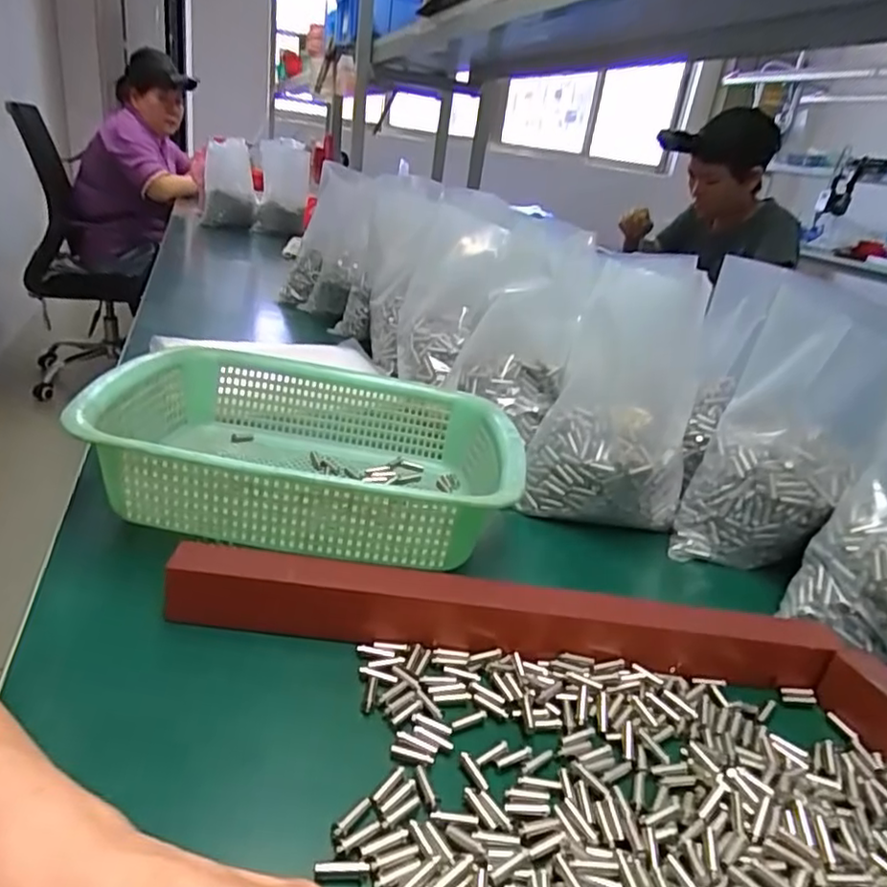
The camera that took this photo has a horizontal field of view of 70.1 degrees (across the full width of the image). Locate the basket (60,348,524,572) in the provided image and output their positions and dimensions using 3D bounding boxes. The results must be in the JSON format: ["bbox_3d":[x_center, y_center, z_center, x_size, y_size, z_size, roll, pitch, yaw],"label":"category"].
[{"bbox_3d":[-0.096,0.006,0.496,0.298,0.094,0.223,6,25,-4],"label":"basket"}]

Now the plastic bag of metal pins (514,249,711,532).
[{"bbox_3d":[0.154,-0.044,0.547,0.126,0.201,0.129,16,26,16],"label":"plastic bag of metal pins"}]

